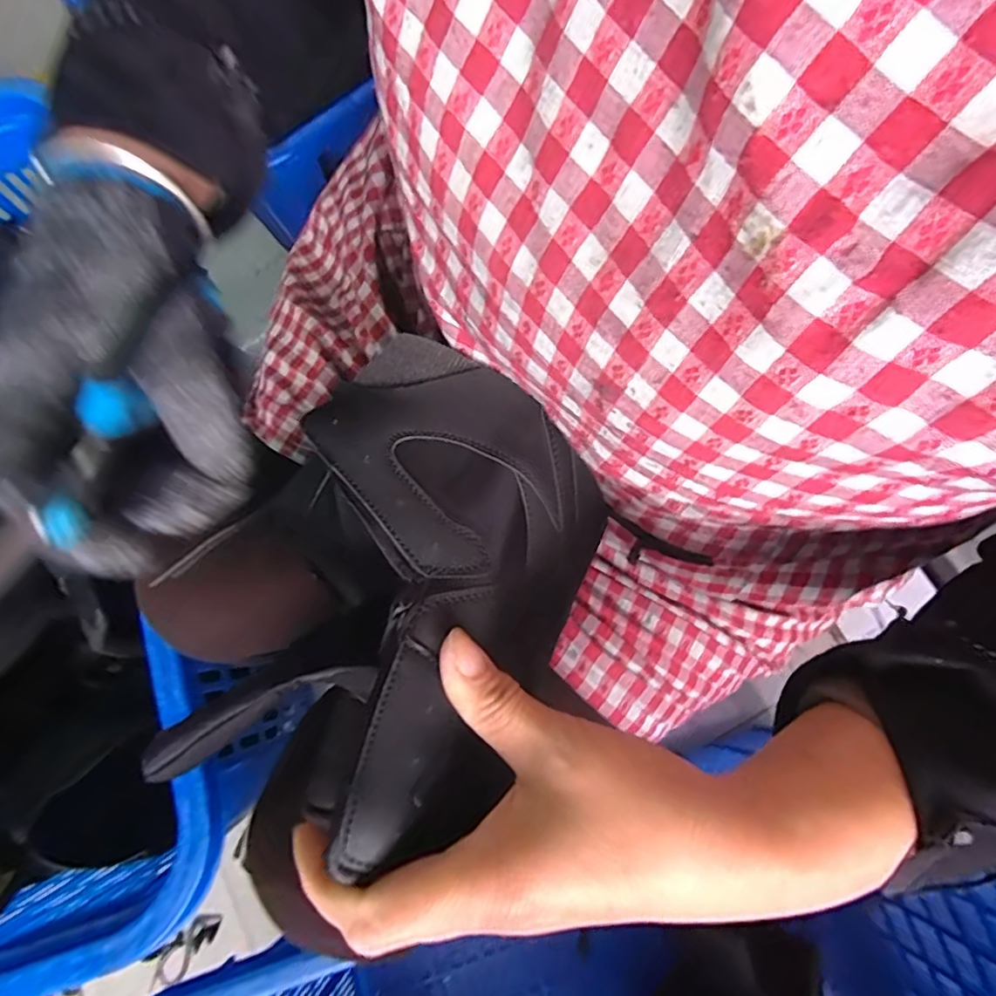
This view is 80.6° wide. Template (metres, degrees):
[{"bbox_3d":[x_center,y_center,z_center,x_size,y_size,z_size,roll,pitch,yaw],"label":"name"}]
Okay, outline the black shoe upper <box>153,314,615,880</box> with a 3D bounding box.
[{"bbox_3d":[-0.037,0.034,0.262,0.136,0.094,0.192,28,79,7],"label":"black shoe upper"}]

